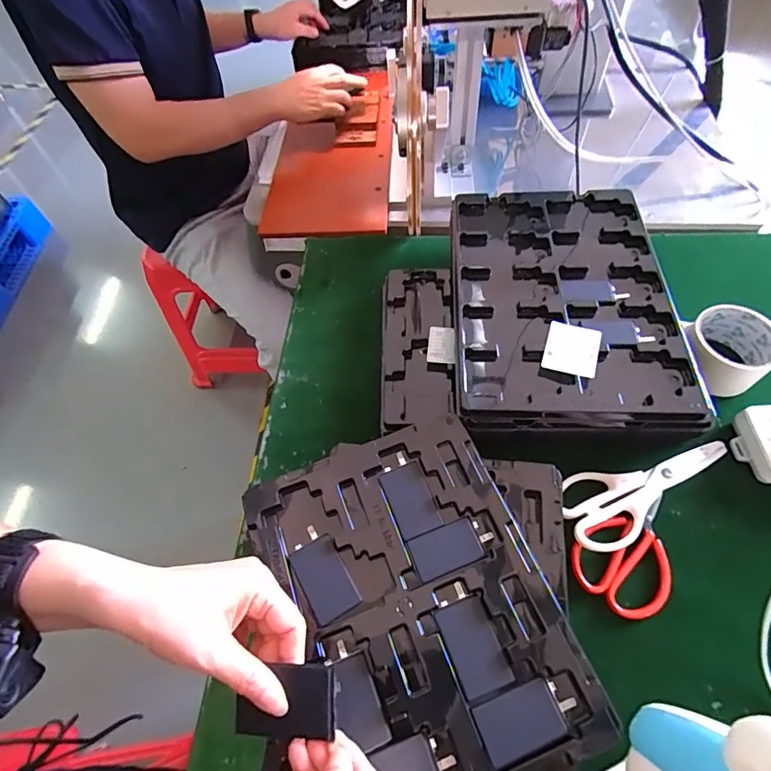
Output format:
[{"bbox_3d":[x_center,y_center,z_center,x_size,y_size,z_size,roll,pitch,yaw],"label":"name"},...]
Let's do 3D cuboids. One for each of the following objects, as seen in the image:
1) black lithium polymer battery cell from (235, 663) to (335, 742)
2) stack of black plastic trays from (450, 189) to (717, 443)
[{"bbox_3d":[-0.062,0.196,0.281,0.062,0.004,0.038,-7,74,8],"label":"black lithium polymer battery cell"},{"bbox_3d":[0.196,-0.093,0.537,0.231,0.068,0.336,0,58,4],"label":"stack of black plastic trays"}]

